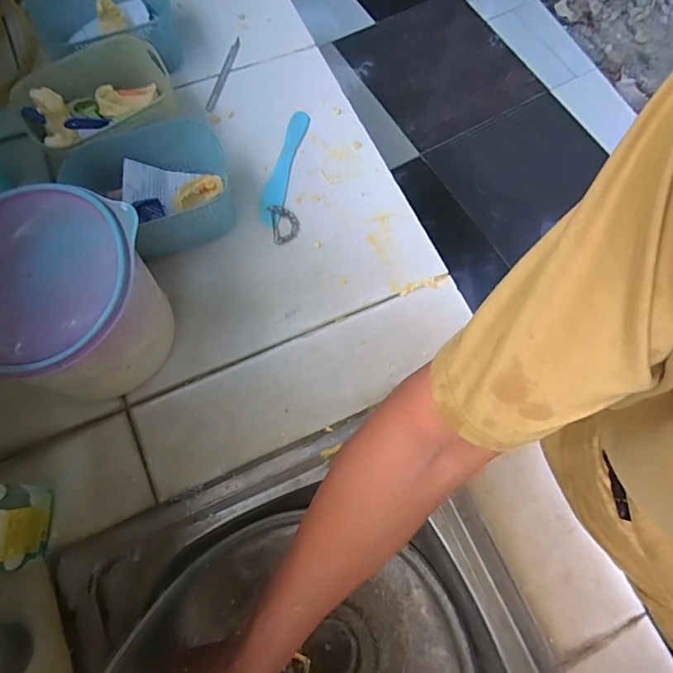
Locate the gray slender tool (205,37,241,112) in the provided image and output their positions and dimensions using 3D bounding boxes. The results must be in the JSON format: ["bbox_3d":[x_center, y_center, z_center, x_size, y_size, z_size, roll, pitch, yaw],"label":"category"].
[{"bbox_3d":[-0.157,-0.362,0.648,0.012,0.009,0.127,15,72,3],"label":"gray slender tool"}]

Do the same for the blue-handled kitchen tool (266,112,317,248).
[{"bbox_3d":[-0.066,-0.217,0.595,0.029,0.006,0.170,14,72,2],"label":"blue-handled kitchen tool"}]

